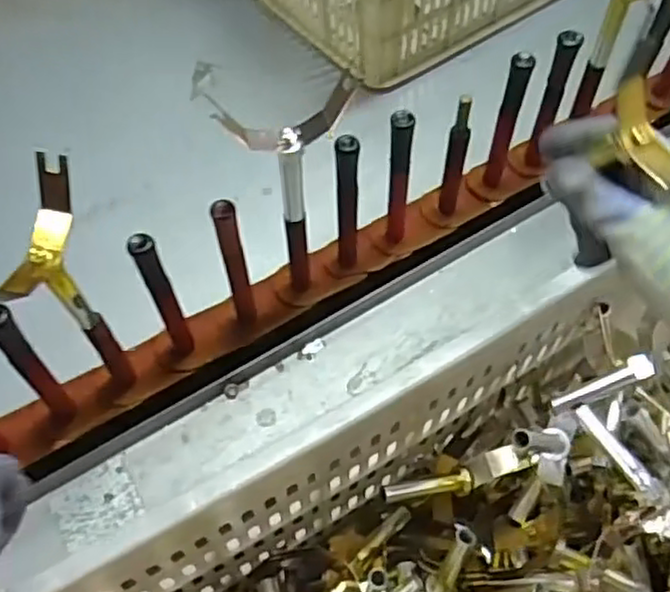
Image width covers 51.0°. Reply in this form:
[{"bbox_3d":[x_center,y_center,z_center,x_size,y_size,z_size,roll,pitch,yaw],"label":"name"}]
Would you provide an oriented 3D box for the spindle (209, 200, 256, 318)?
[{"bbox_3d":[-0.073,-0.022,0.520,0.016,0.140,0.011,-10,56,-4],"label":"spindle"}]

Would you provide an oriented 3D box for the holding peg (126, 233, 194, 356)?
[{"bbox_3d":[-0.123,0.002,0.505,0.016,0.145,0.016,-18,57,-10],"label":"holding peg"}]

